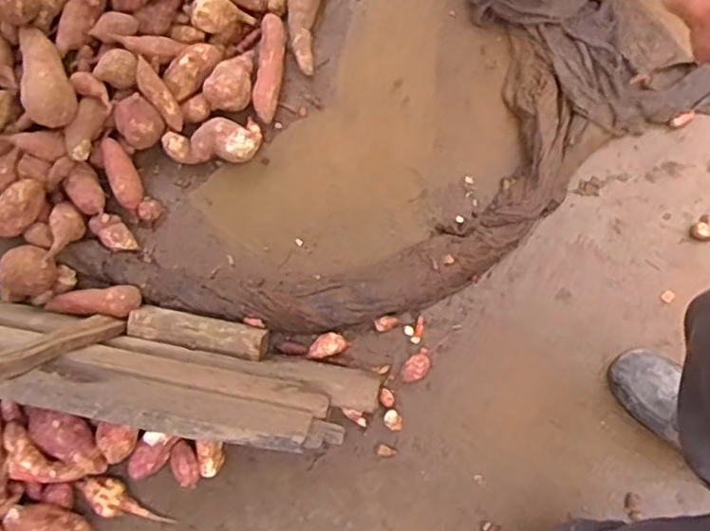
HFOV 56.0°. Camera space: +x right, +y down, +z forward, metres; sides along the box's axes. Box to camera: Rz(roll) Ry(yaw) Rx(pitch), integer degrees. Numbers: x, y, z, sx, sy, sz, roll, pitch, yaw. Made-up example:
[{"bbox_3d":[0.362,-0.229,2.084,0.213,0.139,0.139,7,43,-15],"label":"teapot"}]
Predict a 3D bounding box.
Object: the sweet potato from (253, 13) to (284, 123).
[{"bbox_3d":[-0.173,-0.399,1.353,0.049,0.039,0.220,2,75,3],"label":"sweet potato"}]

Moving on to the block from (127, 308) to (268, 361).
[{"bbox_3d":[-0.278,0.125,1.184,0.242,0.034,0.070,9,54,6],"label":"block"}]

